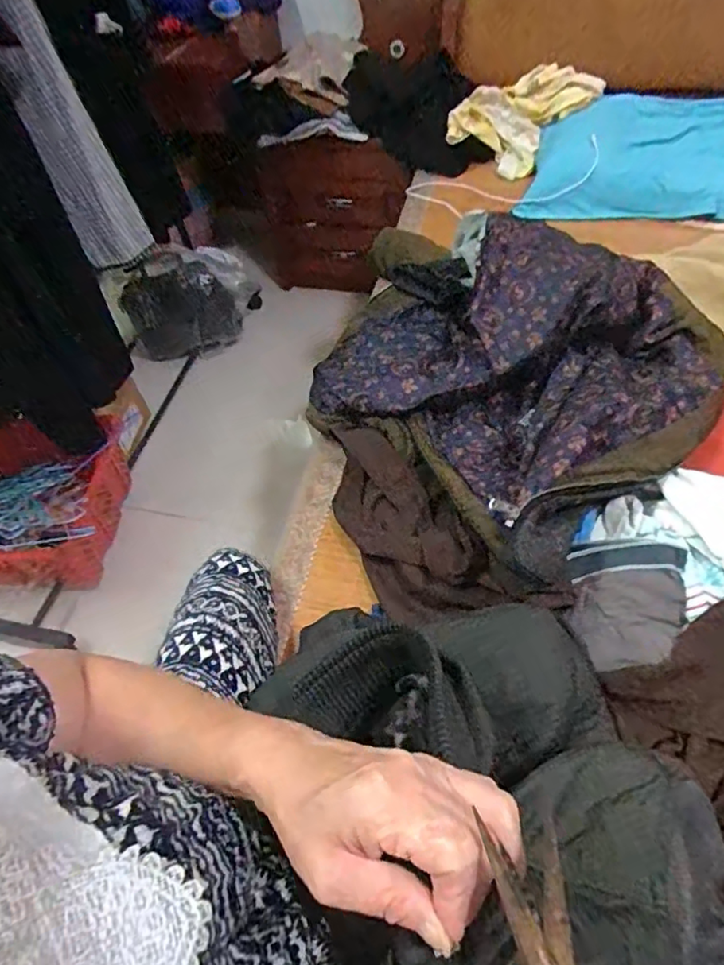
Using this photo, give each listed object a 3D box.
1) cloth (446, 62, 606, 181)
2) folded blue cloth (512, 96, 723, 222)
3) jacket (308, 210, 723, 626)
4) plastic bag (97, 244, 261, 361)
[{"bbox_3d":[0.401,-0.946,1.418,0.346,0.070,0.248,-44,88,10],"label":"cloth"},{"bbox_3d":[0.757,-0.787,1.326,0.693,0.144,0.435,8,54,11],"label":"folded blue cloth"},{"bbox_3d":[0.190,-0.175,0.844,0.566,0.191,0.574,-36,58,-20],"label":"jacket"},{"bbox_3d":[-0.518,-0.534,1.694,0.424,0.277,0.171,-29,56,-16],"label":"plastic bag"}]

